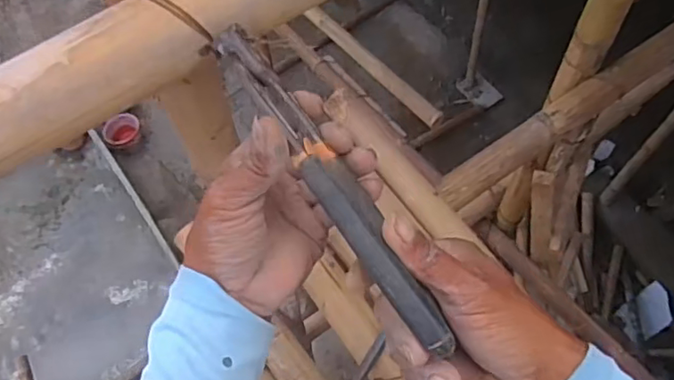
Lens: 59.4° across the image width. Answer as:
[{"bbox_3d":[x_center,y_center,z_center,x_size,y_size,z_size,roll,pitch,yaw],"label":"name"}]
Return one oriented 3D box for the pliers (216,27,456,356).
[{"bbox_3d":[-0.002,-0.006,0.332,0.029,0.033,0.215,-30,70,-11],"label":"pliers"}]

